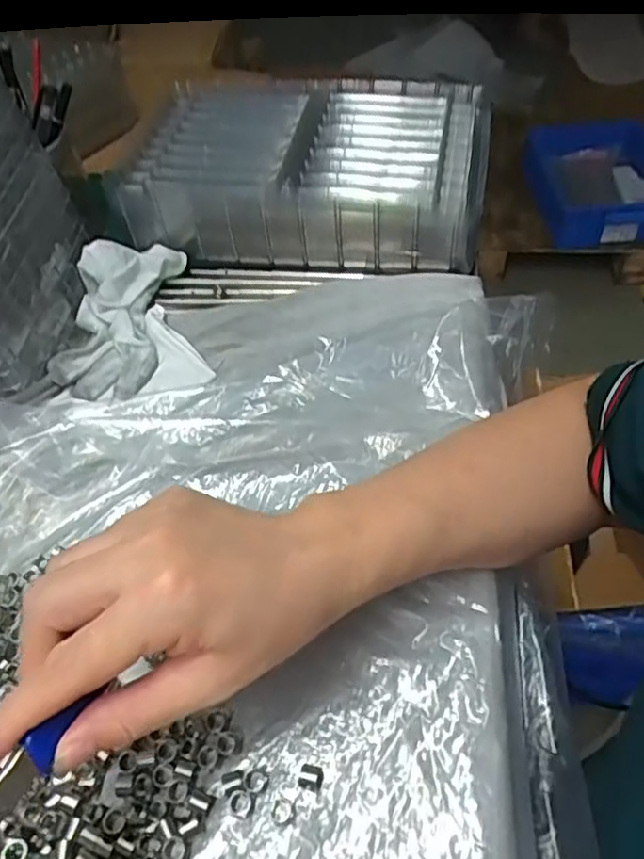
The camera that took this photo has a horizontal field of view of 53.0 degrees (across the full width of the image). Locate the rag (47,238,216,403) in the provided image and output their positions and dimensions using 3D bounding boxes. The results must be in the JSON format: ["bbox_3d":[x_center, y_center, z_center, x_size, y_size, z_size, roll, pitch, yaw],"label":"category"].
[{"bbox_3d":[-0.146,-0.086,0.466,0.101,0.033,0.140,-15,51,-8],"label":"rag"}]

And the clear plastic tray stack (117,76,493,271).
[{"bbox_3d":[-0.006,-0.229,0.558,0.283,0.066,0.205,4,52,8],"label":"clear plastic tray stack"}]

